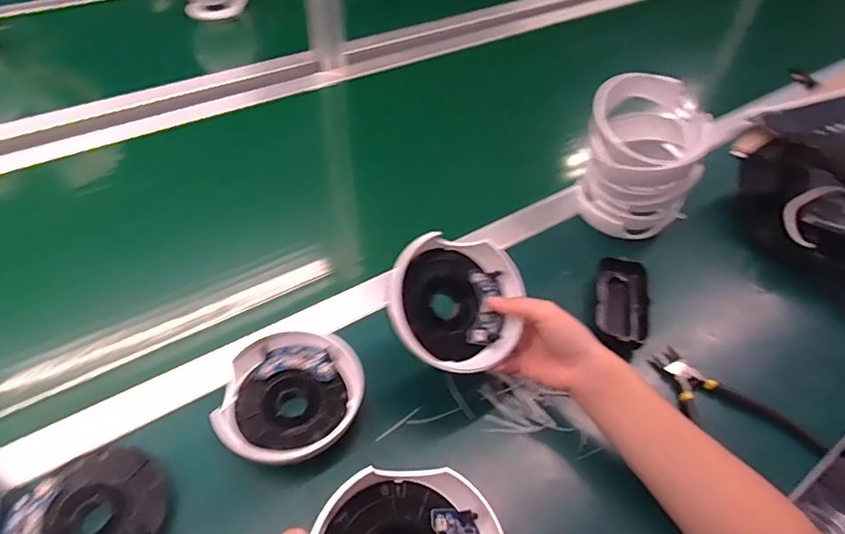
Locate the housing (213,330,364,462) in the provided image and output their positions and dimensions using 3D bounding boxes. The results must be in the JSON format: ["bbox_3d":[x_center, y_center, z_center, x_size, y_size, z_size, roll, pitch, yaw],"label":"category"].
[{"bbox_3d":[-0.111,0.116,0.437,0.110,0.044,0.114,2,47,-2],"label":"housing"}]

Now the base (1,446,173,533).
[{"bbox_3d":[-0.235,0.180,0.369,0.093,0.017,0.098,2,47,-2],"label":"base"}]

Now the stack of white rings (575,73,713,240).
[{"bbox_3d":[0.248,-0.119,0.598,0.124,0.157,0.130,30,52,22],"label":"stack of white rings"}]

